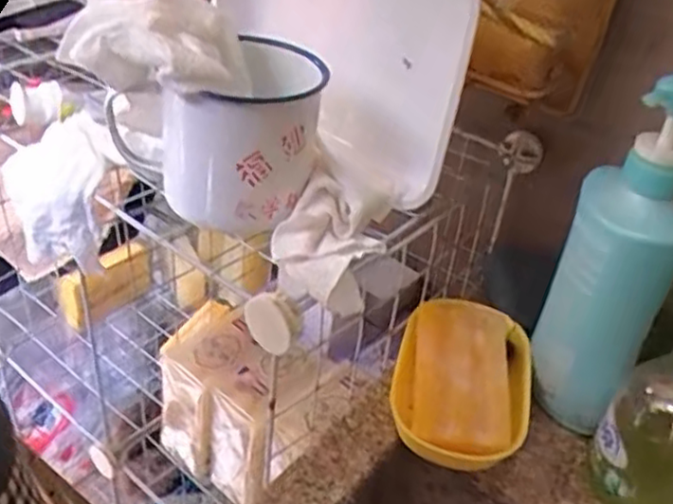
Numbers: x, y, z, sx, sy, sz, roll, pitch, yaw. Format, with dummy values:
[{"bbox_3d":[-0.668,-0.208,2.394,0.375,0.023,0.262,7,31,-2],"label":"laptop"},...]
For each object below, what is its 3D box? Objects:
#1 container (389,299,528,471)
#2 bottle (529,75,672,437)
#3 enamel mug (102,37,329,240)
[{"bbox_3d":[0.091,0.095,0.505,0.095,0.049,0.145,14,36,10],"label":"container"},{"bbox_3d":[0.182,0.013,0.452,0.066,0.244,0.081,20,37,17],"label":"bottle"},{"bbox_3d":[-0.072,-0.082,0.462,0.127,0.097,0.102,24,39,22],"label":"enamel mug"}]

